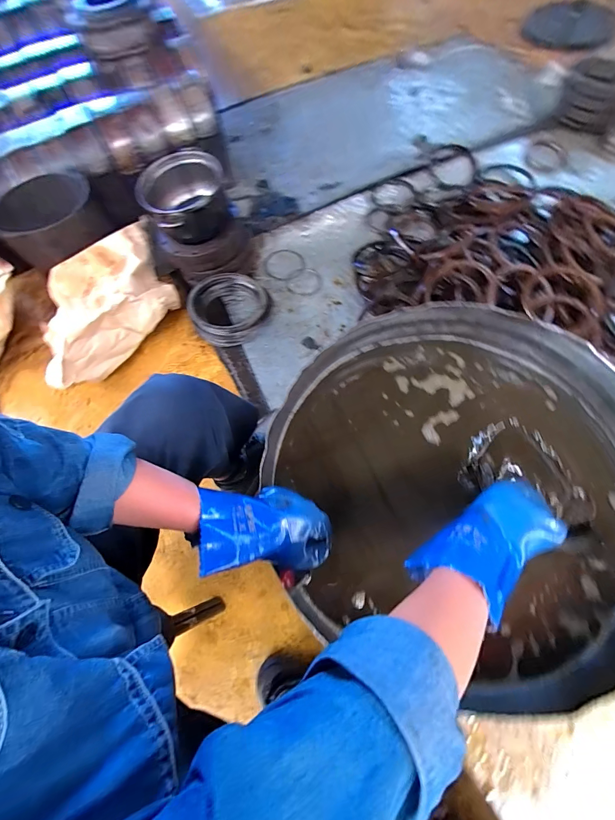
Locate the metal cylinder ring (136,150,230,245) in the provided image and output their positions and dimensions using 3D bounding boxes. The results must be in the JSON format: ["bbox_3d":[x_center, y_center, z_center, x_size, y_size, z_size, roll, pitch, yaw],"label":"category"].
[{"bbox_3d":[-0.355,-0.603,0.990,0.232,0.123,0.245,-13,64,-1],"label":"metal cylinder ring"}]

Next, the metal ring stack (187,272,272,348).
[{"bbox_3d":[-0.223,-0.302,1.009,0.236,0.091,0.222,-13,64,-1],"label":"metal ring stack"}]

